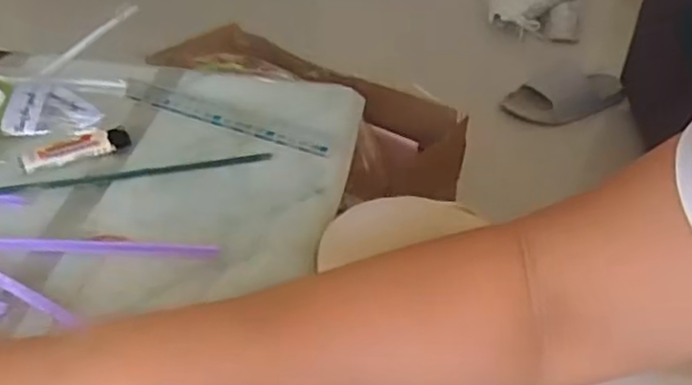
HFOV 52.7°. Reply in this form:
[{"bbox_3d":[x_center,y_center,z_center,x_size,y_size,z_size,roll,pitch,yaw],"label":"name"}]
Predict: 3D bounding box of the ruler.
[{"bbox_3d":[-0.102,-0.064,0.573,0.192,0.005,0.034,17,41,18],"label":"ruler"}]

